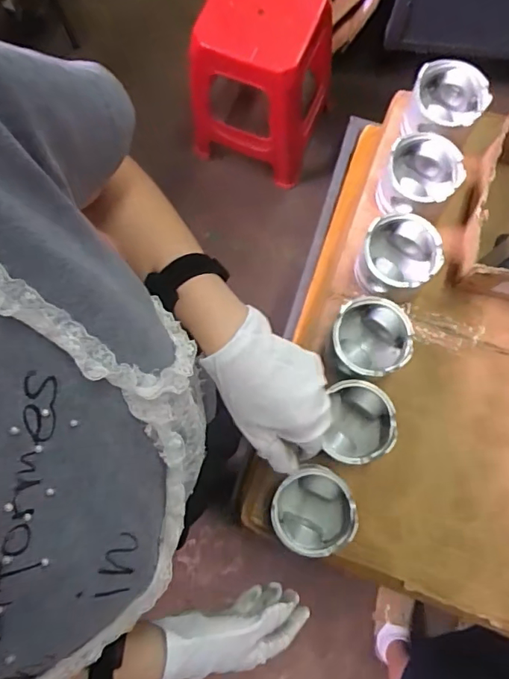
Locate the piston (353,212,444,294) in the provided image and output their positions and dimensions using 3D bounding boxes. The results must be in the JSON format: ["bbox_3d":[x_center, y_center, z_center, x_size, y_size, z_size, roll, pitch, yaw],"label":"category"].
[{"bbox_3d":[0.177,-0.102,0.636,0.091,0.066,0.089,0,79,1],"label":"piston"}]

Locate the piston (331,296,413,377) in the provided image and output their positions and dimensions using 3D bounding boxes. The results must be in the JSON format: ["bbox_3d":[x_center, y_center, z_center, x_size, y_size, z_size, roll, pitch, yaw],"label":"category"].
[{"bbox_3d":[0.139,0.000,0.613,0.090,0.056,0.091,0,79,1],"label":"piston"}]

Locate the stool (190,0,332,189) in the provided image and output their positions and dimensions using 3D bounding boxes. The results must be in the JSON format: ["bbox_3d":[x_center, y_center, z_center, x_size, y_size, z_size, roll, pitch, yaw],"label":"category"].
[{"bbox_3d":[0.030,-0.762,1.499,0.340,0.497,0.344,22,80,5],"label":"stool"}]

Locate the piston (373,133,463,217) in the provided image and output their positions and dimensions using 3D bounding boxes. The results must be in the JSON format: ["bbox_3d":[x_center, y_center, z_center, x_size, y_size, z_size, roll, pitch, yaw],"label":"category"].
[{"bbox_3d":[0.210,-0.208,0.663,0.095,0.079,0.087,0,79,1],"label":"piston"}]

